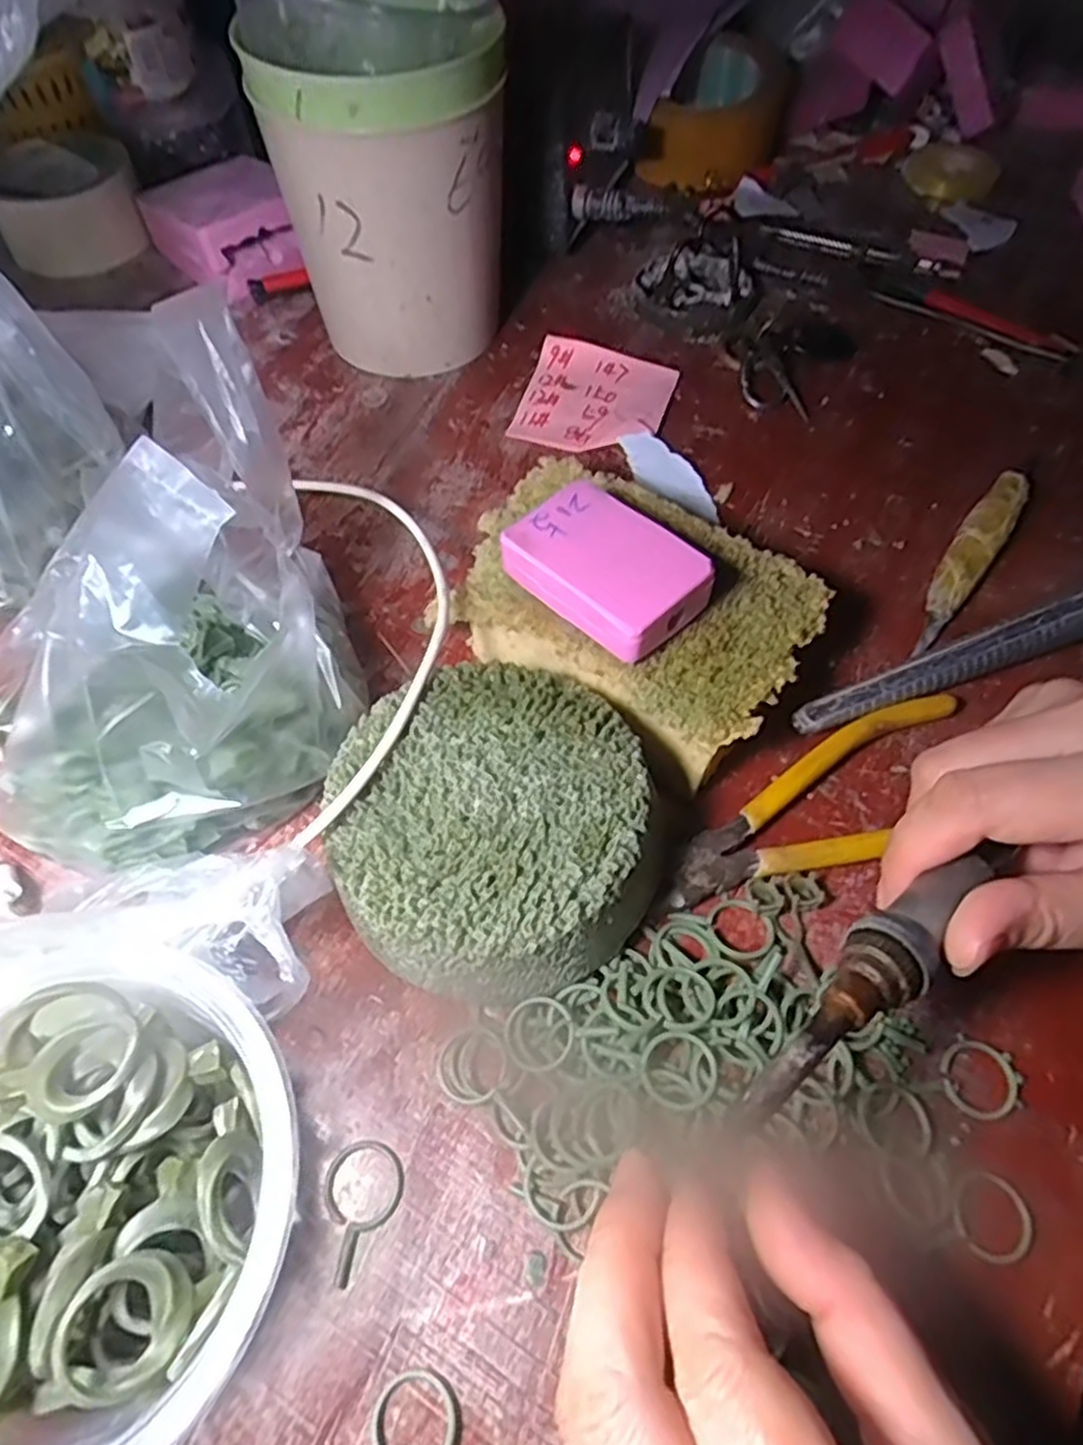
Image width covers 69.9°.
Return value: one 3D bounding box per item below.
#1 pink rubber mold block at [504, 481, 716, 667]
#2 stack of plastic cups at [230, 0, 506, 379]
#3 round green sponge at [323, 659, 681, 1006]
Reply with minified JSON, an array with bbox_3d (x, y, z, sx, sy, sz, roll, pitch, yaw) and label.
[{"bbox_3d":[0.023,-0.055,0.277,0.045,0.017,0.066,-38,66,-20],"label":"pink rubber mold block"},{"bbox_3d":[-0.072,-0.260,0.369,0.103,0.161,0.102,-11,59,-6],"label":"stack of plastic cups"},{"bbox_3d":[-0.016,0.036,0.257,0.102,0.051,0.103,0,59,0],"label":"round green sponge"}]

